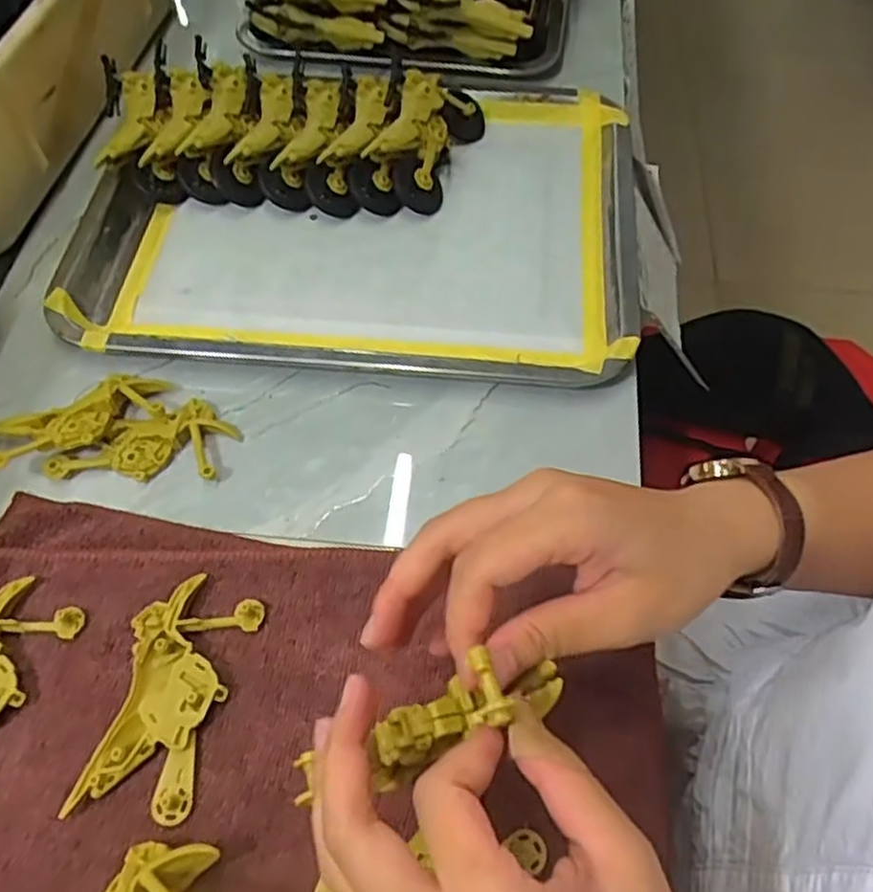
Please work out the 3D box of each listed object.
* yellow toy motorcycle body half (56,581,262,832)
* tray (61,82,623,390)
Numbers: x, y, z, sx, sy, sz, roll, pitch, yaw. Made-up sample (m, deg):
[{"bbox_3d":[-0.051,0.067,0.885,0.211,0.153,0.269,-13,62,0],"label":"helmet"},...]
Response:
[{"bbox_3d":[-0.117,0.112,0.328,0.048,0.009,0.102,13,59,5],"label":"yellow toy motorcycle body half"},{"bbox_3d":[-0.046,-0.146,0.482,0.346,0.024,0.240,4,59,0],"label":"tray"}]

